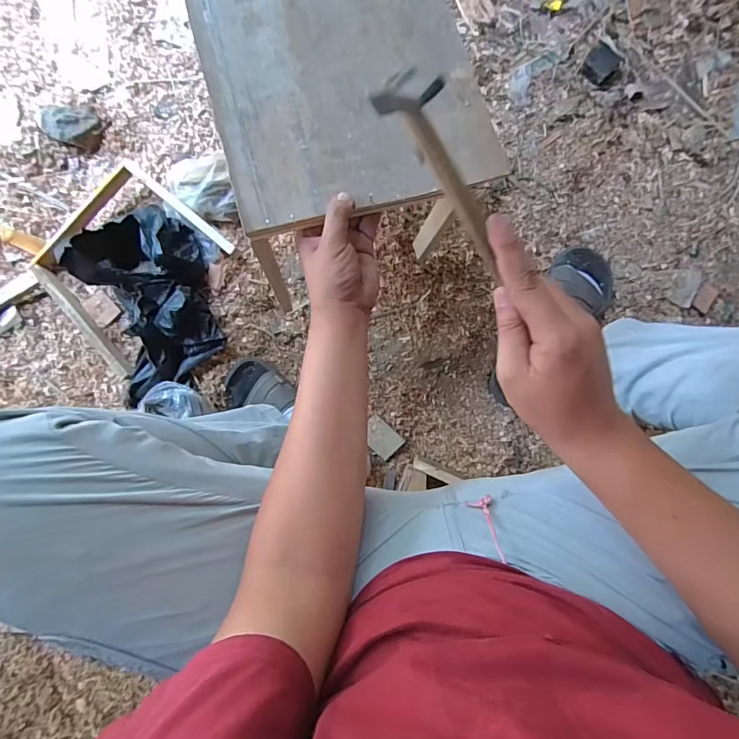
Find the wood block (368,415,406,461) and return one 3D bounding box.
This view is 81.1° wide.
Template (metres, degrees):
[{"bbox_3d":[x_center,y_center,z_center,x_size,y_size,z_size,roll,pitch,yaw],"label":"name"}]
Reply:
[{"bbox_3d":[0.021,0.118,0.738,0.068,0.011,0.049,41,88,3],"label":"wood block"}]

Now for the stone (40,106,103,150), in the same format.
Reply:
[{"bbox_3d":[-0.530,-0.431,0.755,0.098,0.037,0.065,17,87,2],"label":"stone"}]

